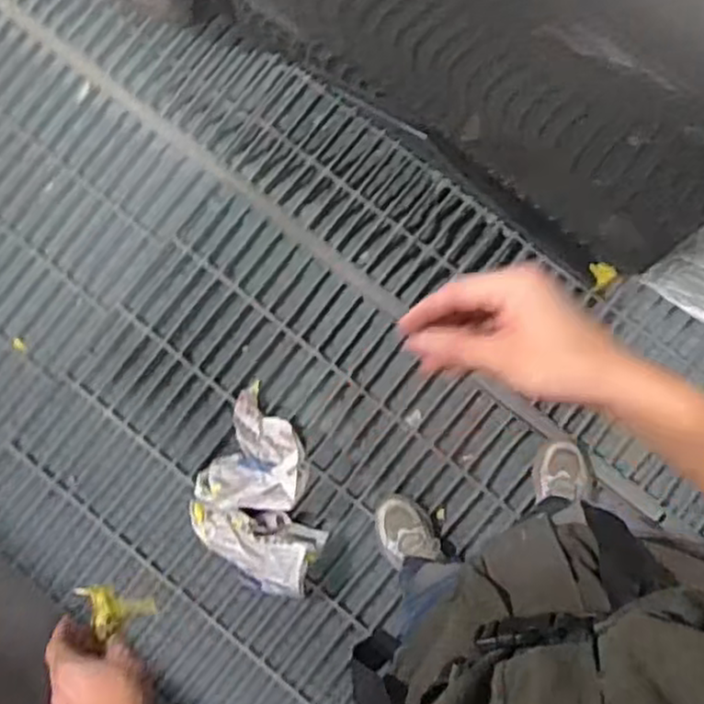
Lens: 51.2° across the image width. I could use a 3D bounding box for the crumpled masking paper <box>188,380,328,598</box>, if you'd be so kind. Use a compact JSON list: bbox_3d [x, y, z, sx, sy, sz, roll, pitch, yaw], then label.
[{"bbox_3d":[-0.175,0.285,1.440,0.264,0.213,0.360,20,88,5],"label":"crumpled masking paper"}]

